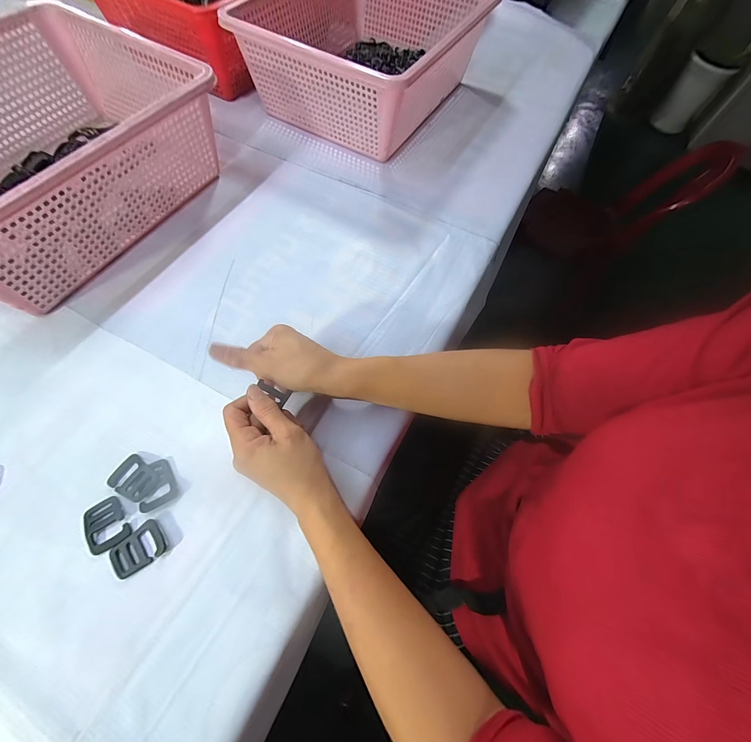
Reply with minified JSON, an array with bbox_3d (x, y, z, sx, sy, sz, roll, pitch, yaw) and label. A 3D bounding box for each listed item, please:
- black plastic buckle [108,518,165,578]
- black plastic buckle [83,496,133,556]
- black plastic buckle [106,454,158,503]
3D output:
[{"bbox_3d":[-0.209,0.157,0.286,0.042,0.004,0.032,-38,72,-19],"label":"black plastic buckle"},{"bbox_3d":[-0.244,0.139,0.293,0.032,0.004,0.044,-34,71,-18],"label":"black plastic buckle"},{"bbox_3d":[-0.230,0.102,0.309,0.042,0.004,0.033,27,66,9],"label":"black plastic buckle"}]

